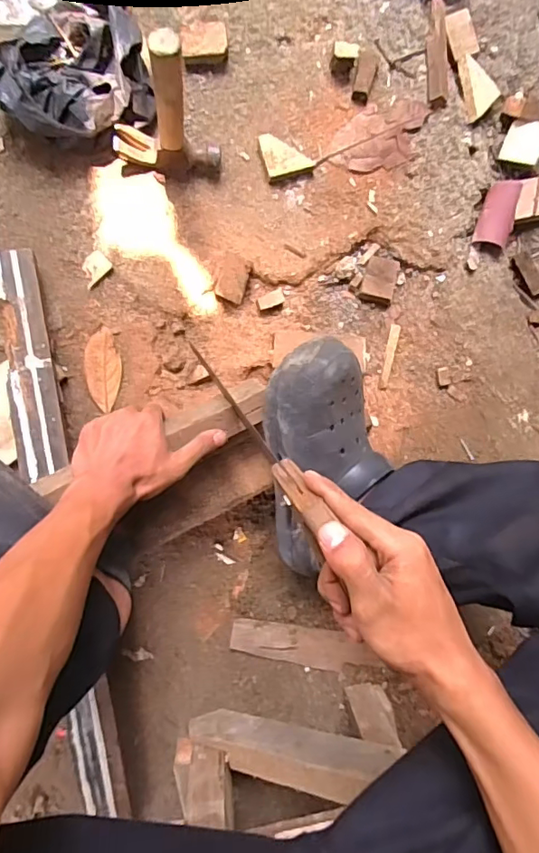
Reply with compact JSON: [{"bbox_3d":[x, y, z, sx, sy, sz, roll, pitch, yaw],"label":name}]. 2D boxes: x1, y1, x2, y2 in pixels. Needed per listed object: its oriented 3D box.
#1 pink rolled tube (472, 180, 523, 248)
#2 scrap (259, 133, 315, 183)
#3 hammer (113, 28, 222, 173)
[{"bbox_3d":[0.311,-0.291,0.716,0.043,0.016,0.094,18,87,-6],"label":"pink rolled tube"},{"bbox_3d":[0.021,-0.351,0.682,0.059,0.021,0.055,-17,91,-6],"label":"scrap"},{"bbox_3d":[-0.114,-0.336,0.559,0.120,0.231,0.032,7,89,-6],"label":"hammer"}]

